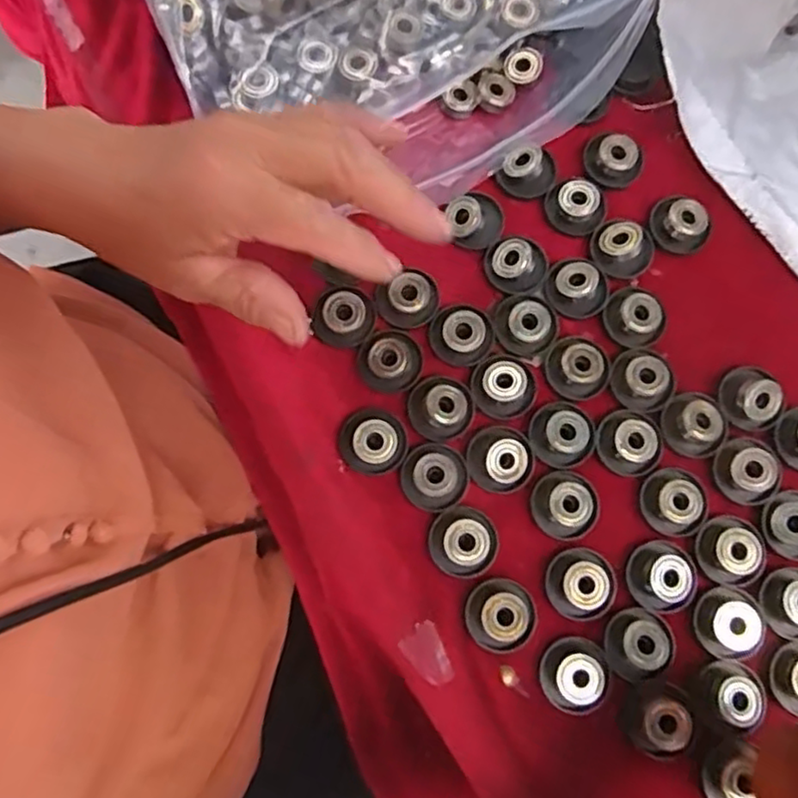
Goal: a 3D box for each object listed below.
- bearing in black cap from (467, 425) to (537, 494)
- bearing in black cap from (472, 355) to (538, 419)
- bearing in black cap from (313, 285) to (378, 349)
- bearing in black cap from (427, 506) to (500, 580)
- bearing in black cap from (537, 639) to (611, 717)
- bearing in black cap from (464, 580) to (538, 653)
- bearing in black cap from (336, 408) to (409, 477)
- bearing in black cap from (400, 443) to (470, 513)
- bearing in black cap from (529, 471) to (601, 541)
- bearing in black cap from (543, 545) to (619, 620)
[{"bbox_3d":[0.051,0.029,0.334,0.033,0.011,0.032,0,77,-1],"label":"bearing in black cap"},{"bbox_3d":[0.054,-0.007,0.341,0.032,0.012,0.031,0,77,-1],"label":"bearing in black cap"},{"bbox_3d":[-0.027,-0.042,0.347,0.028,0.013,0.031,35,79,6],"label":"bearing in black cap"},{"bbox_3d":[0.031,0.069,0.326,0.033,0.014,0.032,0,77,-1],"label":"bearing in black cap"},{"bbox_3d":[0.082,0.128,0.313,0.030,0.012,0.033,0,77,-1],"label":"bearing in black cap"},{"bbox_3d":[0.049,0.102,0.319,0.034,0.014,0.033,0,77,-1],"label":"bearing in black cap"},{"bbox_3d":[-0.013,0.020,0.335,0.034,0.013,0.031,0,77,-1],"label":"bearing in black cap"},{"bbox_3d":[0.017,0.037,0.331,0.032,0.013,0.032,0,77,-1],"label":"bearing in black cap"},{"bbox_3d":[0.082,0.052,0.331,0.032,0.013,0.031,0,77,-1],"label":"bearing in black cap"},{"bbox_3d":[0.088,0.088,0.322,0.033,0.013,0.032,0,77,-1],"label":"bearing in black cap"}]

